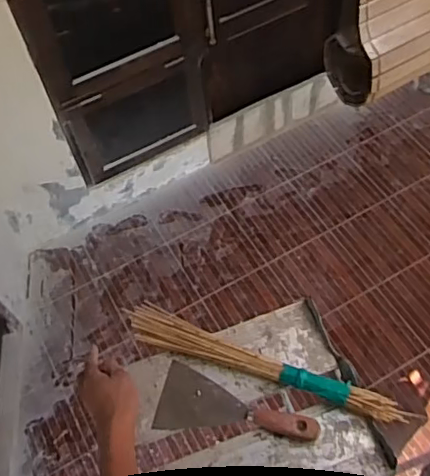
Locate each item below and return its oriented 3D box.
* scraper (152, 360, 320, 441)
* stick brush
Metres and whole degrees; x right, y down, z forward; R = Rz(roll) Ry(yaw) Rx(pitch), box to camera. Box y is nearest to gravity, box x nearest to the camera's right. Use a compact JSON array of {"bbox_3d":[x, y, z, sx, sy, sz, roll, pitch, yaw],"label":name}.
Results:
[{"bbox_3d":[0.027,0.212,0.704,0.196,0.019,0.079,9,59,10],"label":"scraper"},{"bbox_3d":[0.058,0.159,0.714,0.369,0.032,0.043,17,61,14],"label":"stick brush"}]

